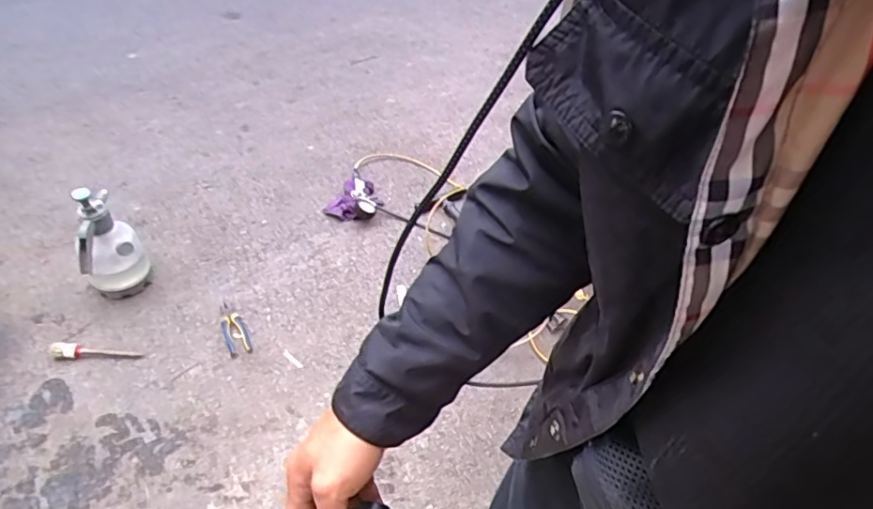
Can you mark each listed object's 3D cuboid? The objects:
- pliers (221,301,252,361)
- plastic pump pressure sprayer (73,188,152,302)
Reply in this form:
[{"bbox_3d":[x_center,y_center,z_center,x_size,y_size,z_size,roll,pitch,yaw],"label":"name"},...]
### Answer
[{"bbox_3d":[-0.555,0.200,1.507,0.060,0.021,0.181,-19,49,-24],"label":"pliers"},{"bbox_3d":[-0.871,-0.039,1.455,0.160,0.336,0.169,-28,56,-31],"label":"plastic pump pressure sprayer"}]

